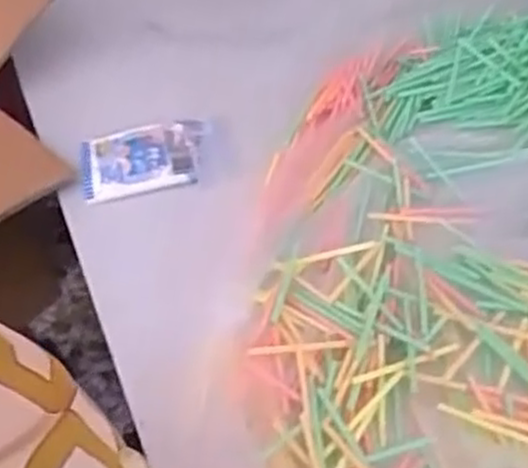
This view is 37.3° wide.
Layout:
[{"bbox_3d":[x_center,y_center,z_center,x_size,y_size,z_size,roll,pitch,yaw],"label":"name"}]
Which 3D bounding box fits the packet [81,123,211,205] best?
[{"bbox_3d":[-0.083,-0.054,0.552,0.089,0.011,0.062,-12,47,-6],"label":"packet"}]

